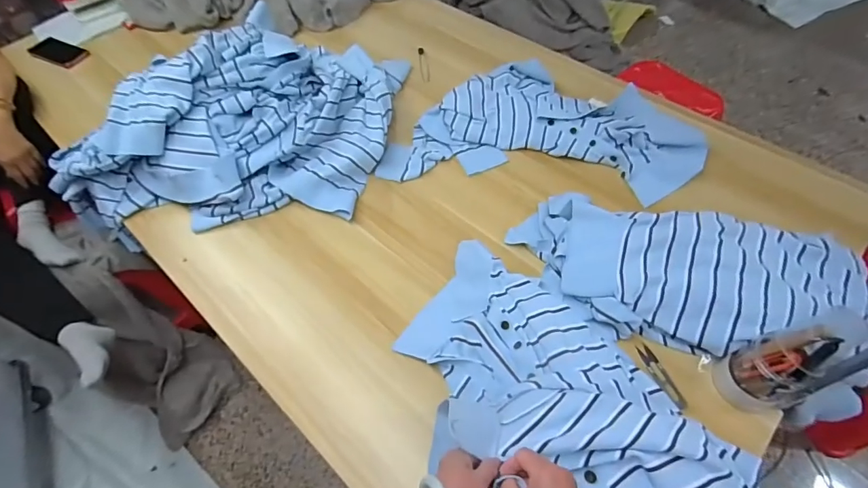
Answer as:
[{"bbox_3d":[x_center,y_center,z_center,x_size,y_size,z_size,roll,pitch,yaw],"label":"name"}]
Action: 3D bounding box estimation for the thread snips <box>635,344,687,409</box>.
[{"bbox_3d":[0.344,0.200,0.674,0.021,0.008,0.101,-20,58,-9],"label":"thread snips"}]

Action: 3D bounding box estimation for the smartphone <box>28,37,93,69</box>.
[{"bbox_3d":[-1.042,-0.530,1.231,0.163,0.009,0.087,21,55,8],"label":"smartphone"}]

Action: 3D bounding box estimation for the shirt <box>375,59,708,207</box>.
[{"bbox_3d":[0.227,-0.267,0.962,0.620,0.060,0.348,6,57,8],"label":"shirt"}]

